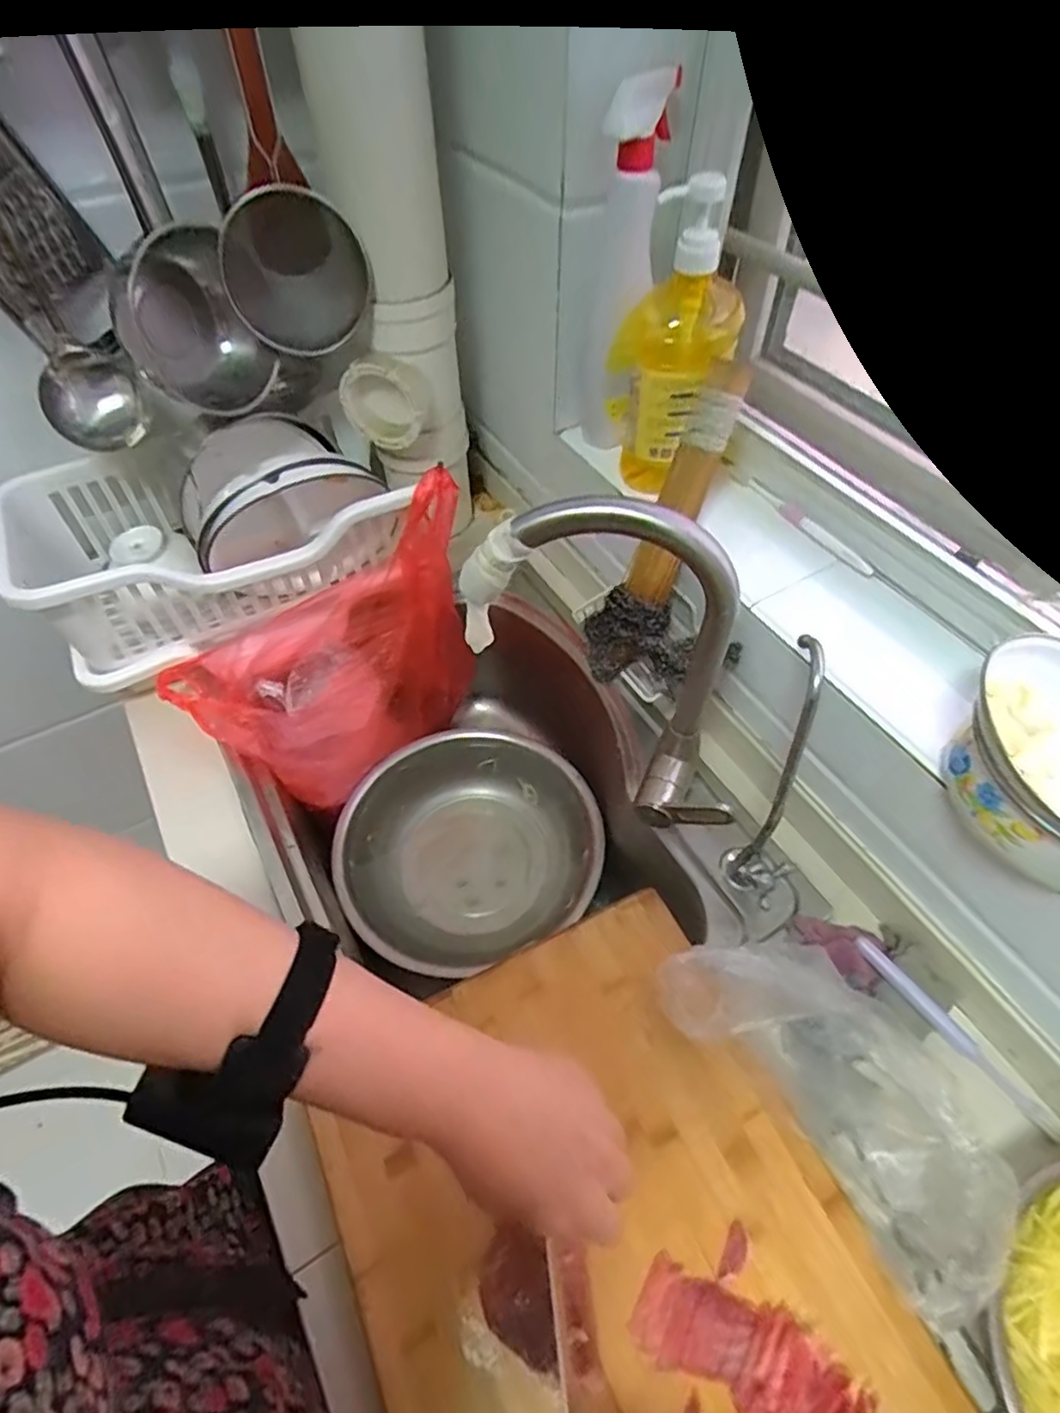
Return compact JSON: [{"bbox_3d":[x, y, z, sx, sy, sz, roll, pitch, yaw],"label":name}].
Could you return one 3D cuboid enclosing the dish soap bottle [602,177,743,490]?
[{"bbox_3d":[0.132,-0.333,0.619,0.113,0.253,0.088,9,54,7],"label":"dish soap bottle"}]

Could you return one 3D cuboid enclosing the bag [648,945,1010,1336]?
[{"bbox_3d":[0.217,0.270,0.481,0.116,0.111,0.242,-31,59,-21],"label":"bag"}]

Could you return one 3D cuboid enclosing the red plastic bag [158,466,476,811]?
[{"bbox_3d":[-0.209,-0.037,0.767,0.335,0.315,0.153,-26,57,-18],"label":"red plastic bag"}]

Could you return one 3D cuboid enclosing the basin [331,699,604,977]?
[{"bbox_3d":[-0.080,0.170,0.826,0.305,0.094,0.283,0,53,0],"label":"basin"}]

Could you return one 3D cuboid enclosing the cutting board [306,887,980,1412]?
[{"bbox_3d":[0.067,0.380,0.427,0.314,0.034,0.442,-22,56,-16],"label":"cutting board"}]

